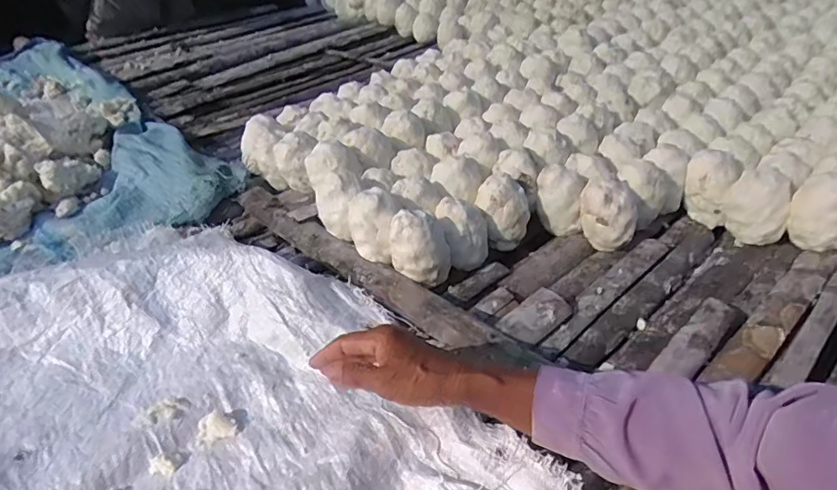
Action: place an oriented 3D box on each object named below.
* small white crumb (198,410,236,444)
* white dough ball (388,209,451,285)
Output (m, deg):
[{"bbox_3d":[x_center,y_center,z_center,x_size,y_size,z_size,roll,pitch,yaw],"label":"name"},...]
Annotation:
[{"bbox_3d":[-0.229,0.206,0.605,0.040,0.019,0.026,-10,40,-8],"label":"small white crumb"},{"bbox_3d":[0.003,-0.003,0.734,0.084,0.078,0.063,2,40,6],"label":"white dough ball"}]

